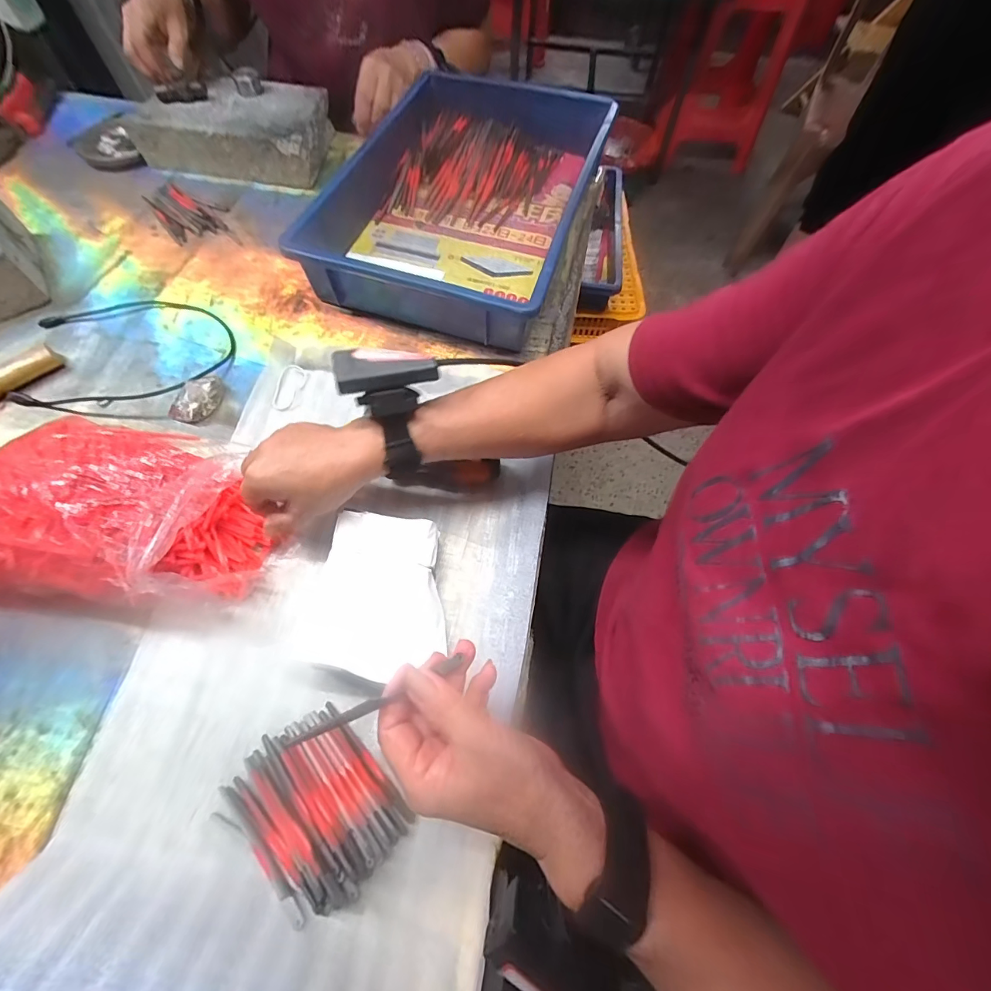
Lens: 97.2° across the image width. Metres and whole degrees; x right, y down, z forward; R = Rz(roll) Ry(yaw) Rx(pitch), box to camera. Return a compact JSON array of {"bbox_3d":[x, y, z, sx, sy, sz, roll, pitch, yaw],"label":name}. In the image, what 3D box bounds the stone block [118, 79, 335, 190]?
[{"bbox_3d":[-0.371,-0.545,0.643,0.248,0.061,0.158,11,65,5],"label":"stone block"}]

